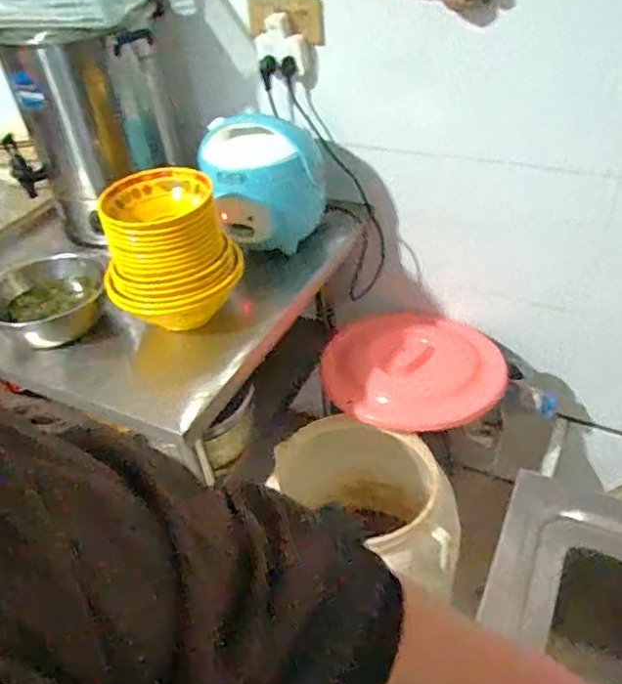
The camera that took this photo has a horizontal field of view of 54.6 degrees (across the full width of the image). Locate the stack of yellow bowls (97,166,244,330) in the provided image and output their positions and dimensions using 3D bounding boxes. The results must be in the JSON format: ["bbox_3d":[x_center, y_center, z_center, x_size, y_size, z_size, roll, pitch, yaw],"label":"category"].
[{"bbox_3d":[-0.242,-0.145,1.015,0.204,0.214,0.192,-18,42,-14],"label":"stack of yellow bowls"}]

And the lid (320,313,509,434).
[{"bbox_3d":[0.193,0.042,1.241,0.327,0.064,0.326,-4,41,3],"label":"lid"}]

